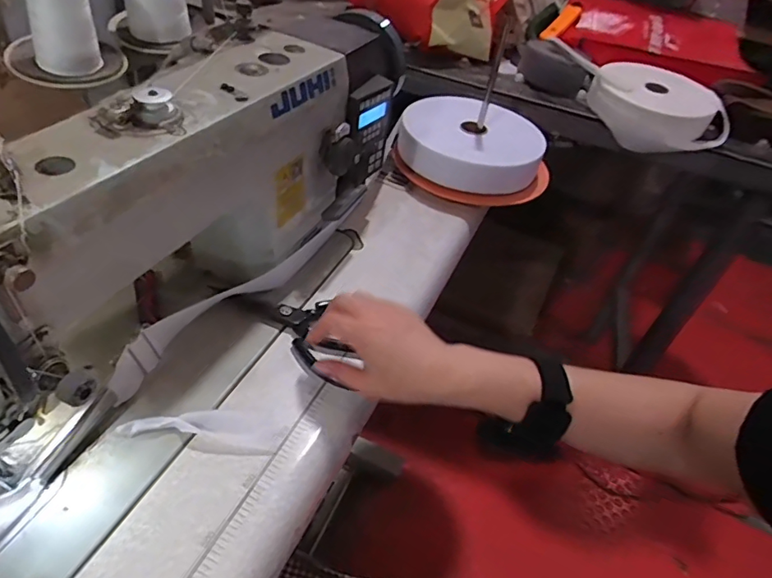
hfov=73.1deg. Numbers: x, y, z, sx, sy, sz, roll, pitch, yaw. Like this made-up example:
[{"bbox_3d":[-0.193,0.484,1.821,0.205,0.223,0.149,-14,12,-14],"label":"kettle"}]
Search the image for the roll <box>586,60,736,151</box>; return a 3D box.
[{"bbox_3d":[0.443,-0.295,0.850,0.200,0.085,0.200,4,41,-4],"label":"roll"}]

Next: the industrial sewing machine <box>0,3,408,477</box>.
[{"bbox_3d":[-0.156,-0.083,0.471,0.137,0.224,0.571,23,44,13],"label":"industrial sewing machine"}]

